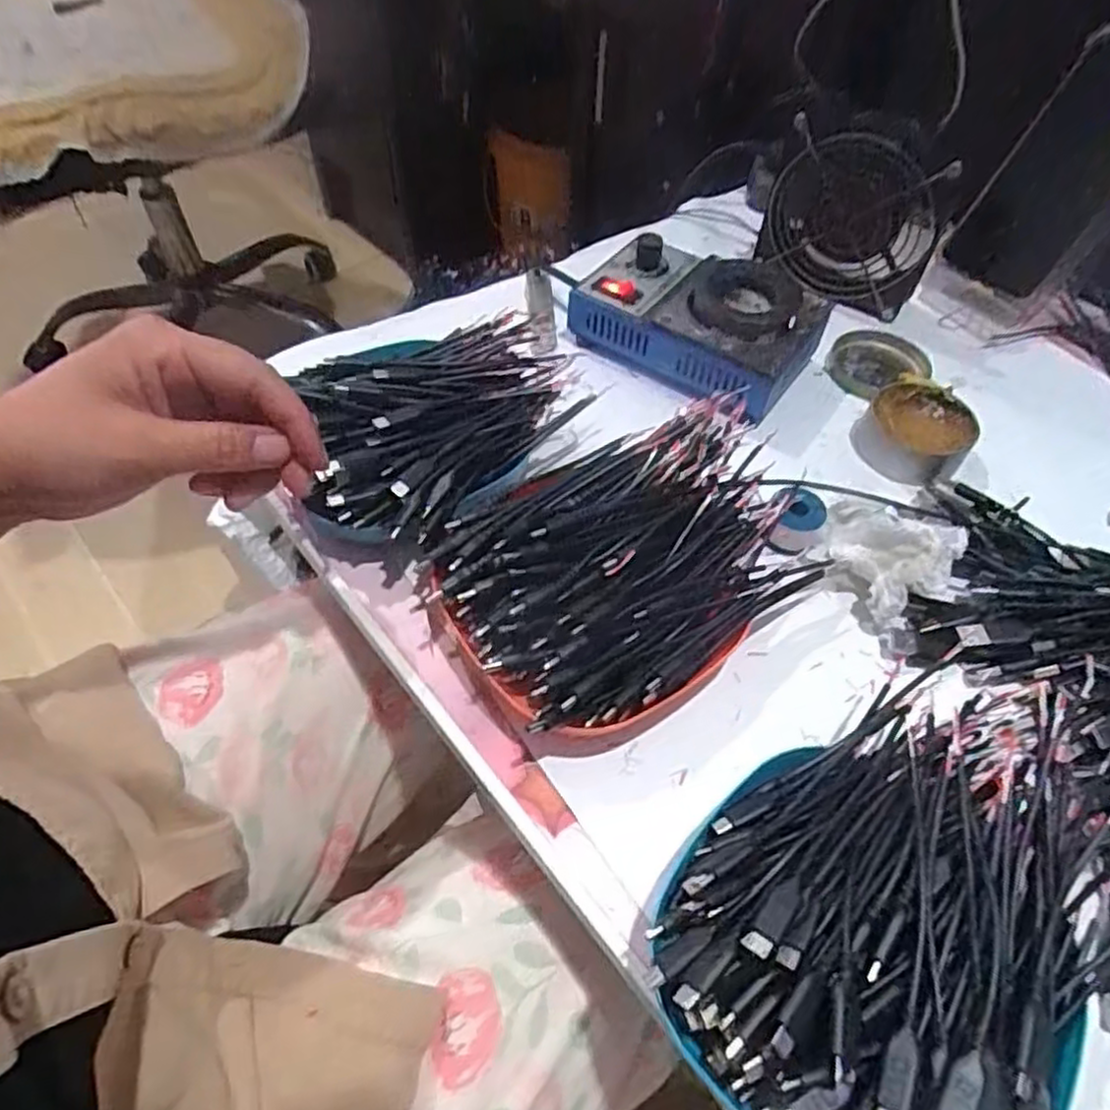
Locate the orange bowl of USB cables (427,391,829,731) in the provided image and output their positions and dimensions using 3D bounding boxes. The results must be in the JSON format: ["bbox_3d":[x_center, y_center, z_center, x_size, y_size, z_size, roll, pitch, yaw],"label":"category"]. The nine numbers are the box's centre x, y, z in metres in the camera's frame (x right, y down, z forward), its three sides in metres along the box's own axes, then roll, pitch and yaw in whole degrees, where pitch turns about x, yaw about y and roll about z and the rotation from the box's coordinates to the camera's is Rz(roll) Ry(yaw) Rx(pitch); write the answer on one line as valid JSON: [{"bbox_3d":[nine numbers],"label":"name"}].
[{"bbox_3d":[0.036,0.003,0.362,0.182,0.067,0.133,-27,59,-19],"label":"orange bowl of USB cables"}]

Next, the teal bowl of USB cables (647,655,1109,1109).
[{"bbox_3d":[0.127,0.132,0.274,0.136,0.056,0.182,38,61,24],"label":"teal bowl of USB cables"}]

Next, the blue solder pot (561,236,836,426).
[{"bbox_3d":[0.094,-0.156,0.495,0.149,0.060,0.092,32,59,21],"label":"blue solder pot"}]

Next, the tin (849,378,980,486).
[{"bbox_3d":[0.225,-0.078,0.458,0.066,0.027,0.078,30,59,20],"label":"tin"}]

